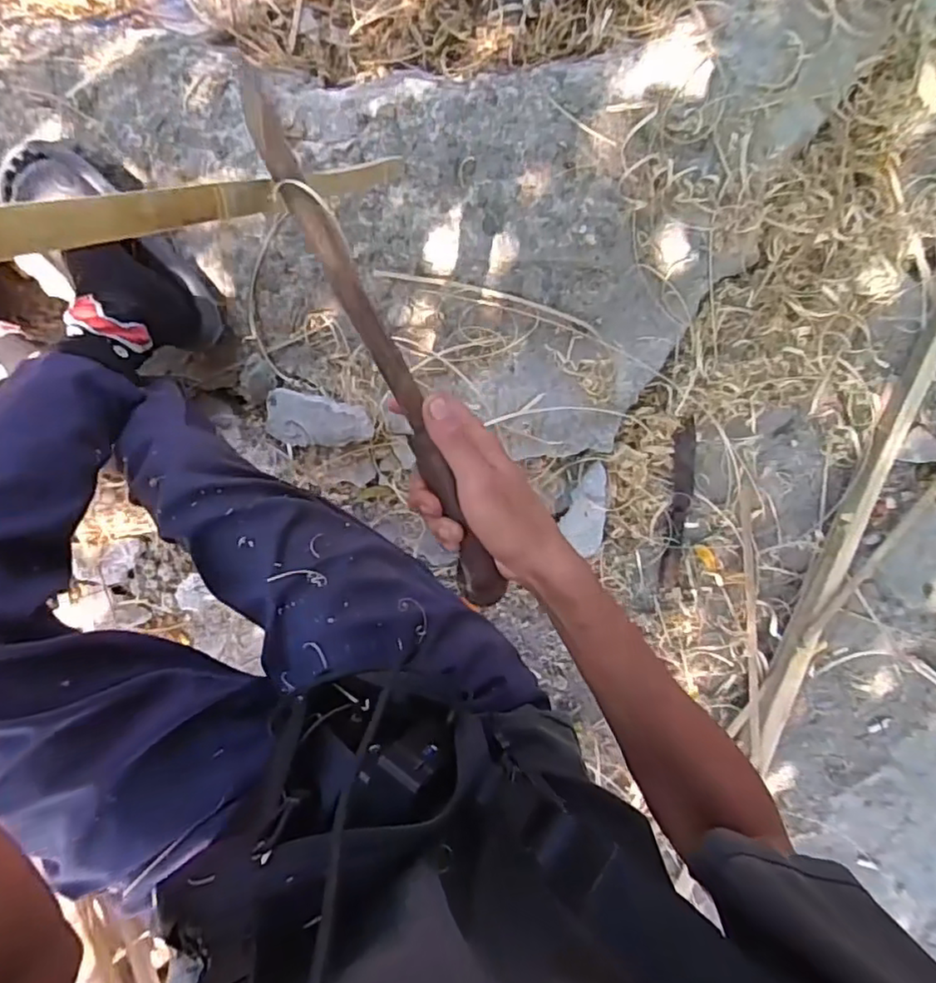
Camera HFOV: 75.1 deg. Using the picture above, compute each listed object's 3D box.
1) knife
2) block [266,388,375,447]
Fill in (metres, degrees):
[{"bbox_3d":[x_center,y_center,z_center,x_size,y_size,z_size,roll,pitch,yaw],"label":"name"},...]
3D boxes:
[{"bbox_3d":[-0.061,-0.093,0.423,0.029,0.030,0.385,-25,95,-4],"label":"knife"},{"bbox_3d":[-0.198,-0.092,0.805,0.144,0.028,0.067,10,91,8],"label":"block"}]

